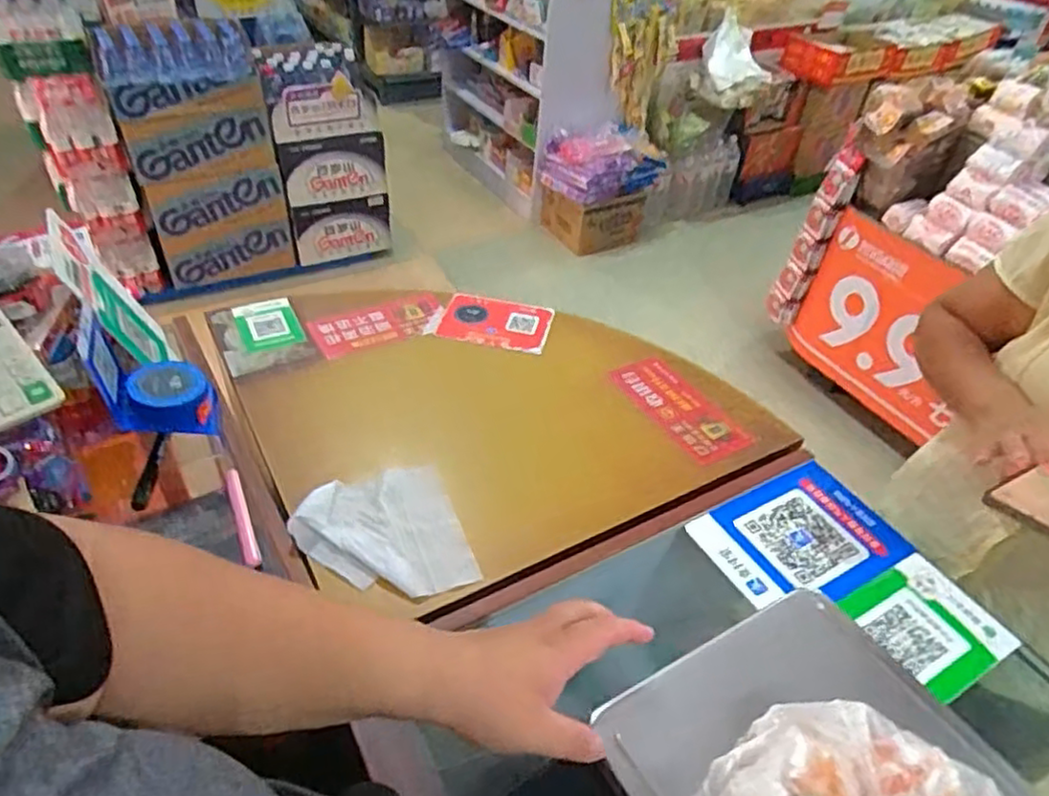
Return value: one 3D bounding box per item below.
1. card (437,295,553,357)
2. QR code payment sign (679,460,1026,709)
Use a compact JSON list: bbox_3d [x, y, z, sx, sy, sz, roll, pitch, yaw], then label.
[{"bbox_3d":[-0.044,-0.115,1.028,0.161,0.008,0.113,11,43,6],"label":"card"},{"bbox_3d":[0.337,0.192,0.718,0.204,0.009,0.267,-20,48,-25],"label":"QR code payment sign"}]

